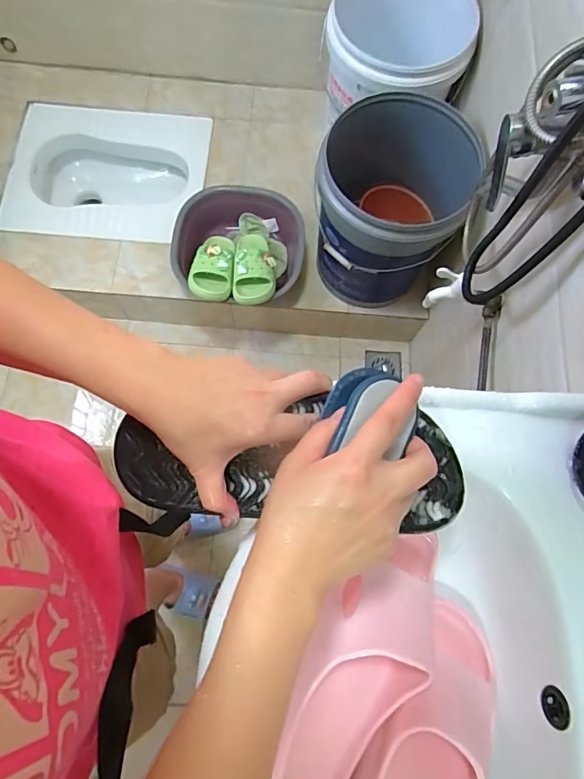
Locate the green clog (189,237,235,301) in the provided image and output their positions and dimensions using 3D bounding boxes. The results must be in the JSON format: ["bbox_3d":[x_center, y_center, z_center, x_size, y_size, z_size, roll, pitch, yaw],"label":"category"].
[{"bbox_3d":[-0.184,-0.279,1.075,0.100,0.074,0.137,5,74,0],"label":"green clog"}]

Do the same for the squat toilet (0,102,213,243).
[{"bbox_3d":[-0.520,-0.595,1.355,0.523,0.182,0.398,5,74,0],"label":"squat toilet"}]

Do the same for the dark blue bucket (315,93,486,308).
[{"bbox_3d":[0.197,-0.375,1.030,0.278,0.348,0.273,0,74,-1],"label":"dark blue bucket"}]

